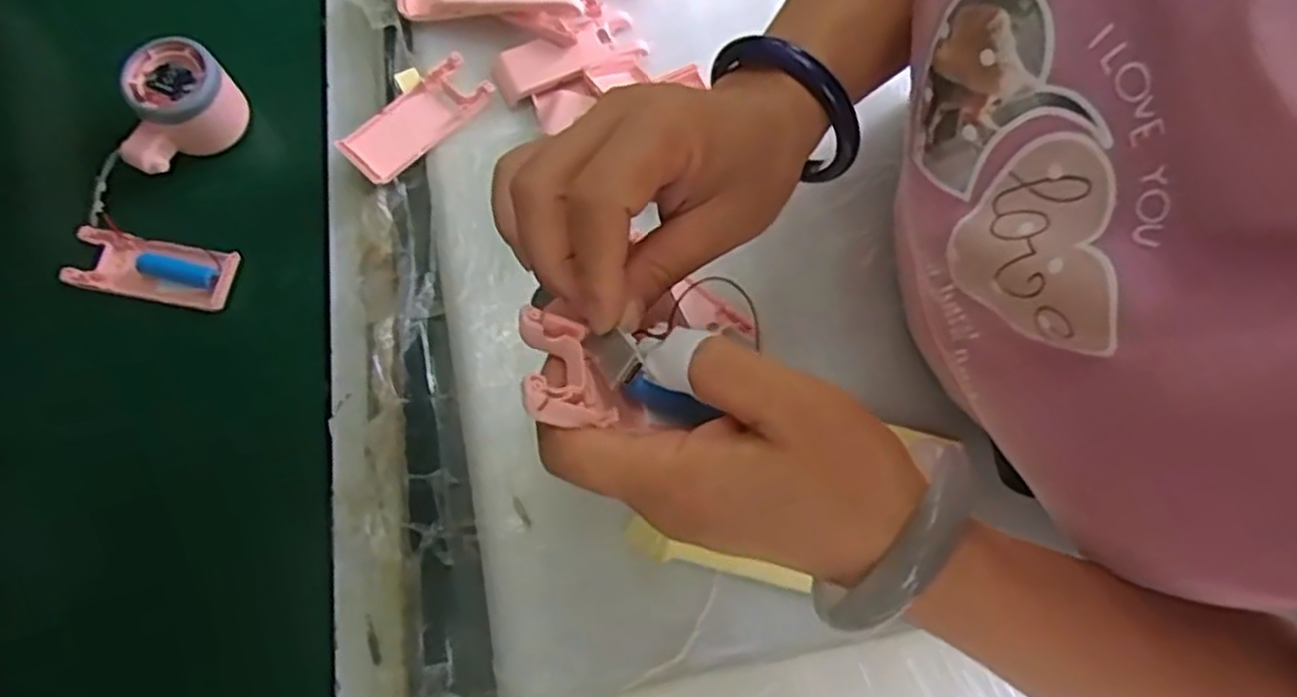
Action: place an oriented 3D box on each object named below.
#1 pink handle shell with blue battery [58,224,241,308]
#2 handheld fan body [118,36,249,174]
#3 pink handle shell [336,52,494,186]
[{"bbox_3d":[-0.317,-0.052,0.503,0.103,0.015,0.039,10,73,3],"label":"pink handle shell with blue battery"},{"bbox_3d":[-0.310,-0.157,0.512,0.079,0.048,0.053,-41,78,-12],"label":"handheld fan body"},{"bbox_3d":[-0.153,-0.152,0.519,0.041,0.010,0.102,47,70,-1],"label":"pink handle shell"}]

